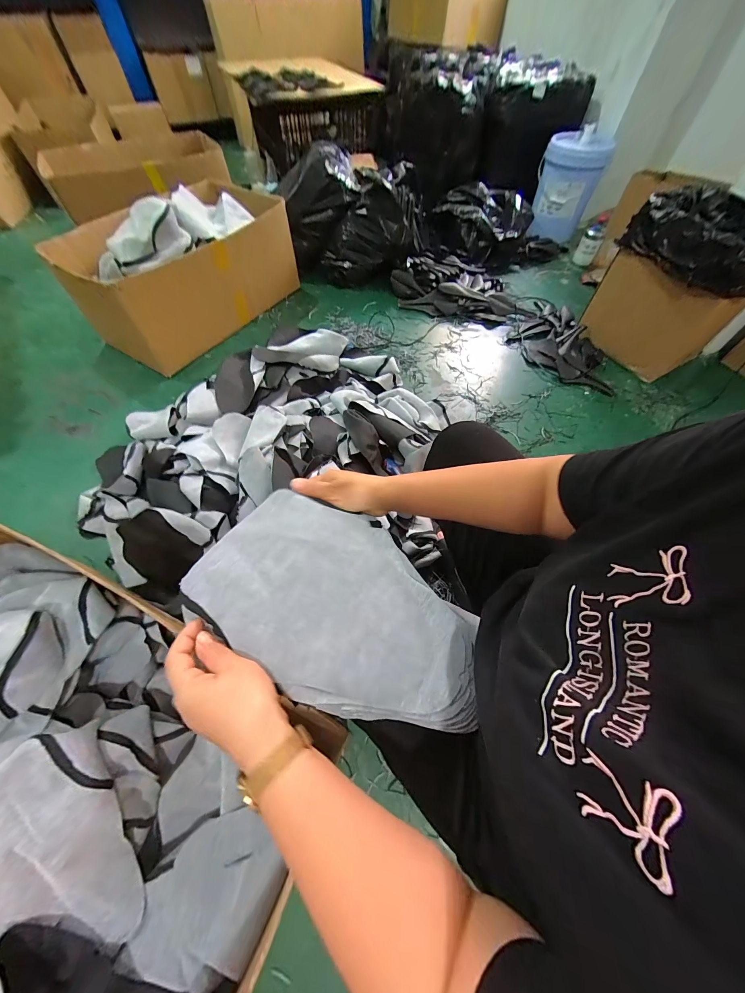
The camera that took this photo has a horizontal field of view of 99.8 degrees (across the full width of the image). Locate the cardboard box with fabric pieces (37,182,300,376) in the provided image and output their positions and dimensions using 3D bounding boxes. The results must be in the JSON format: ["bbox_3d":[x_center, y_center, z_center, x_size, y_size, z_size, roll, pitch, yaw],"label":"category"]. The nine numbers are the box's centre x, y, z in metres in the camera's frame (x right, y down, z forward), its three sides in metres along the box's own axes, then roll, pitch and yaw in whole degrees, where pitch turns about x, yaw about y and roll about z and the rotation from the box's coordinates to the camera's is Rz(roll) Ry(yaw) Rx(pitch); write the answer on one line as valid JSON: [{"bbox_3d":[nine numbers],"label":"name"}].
[{"bbox_3d":[-0.714,-0.886,1.205,0.465,0.361,0.763,23,62,12],"label":"cardboard box with fabric pieces"}]

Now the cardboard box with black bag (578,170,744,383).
[{"bbox_3d":[1.107,-0.766,1.145,0.402,0.420,0.412,-31,64,-18],"label":"cardboard box with black bag"}]

